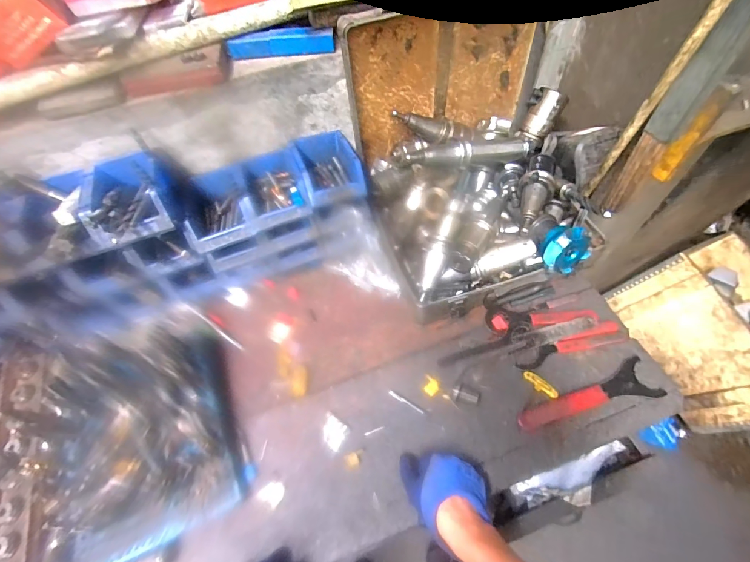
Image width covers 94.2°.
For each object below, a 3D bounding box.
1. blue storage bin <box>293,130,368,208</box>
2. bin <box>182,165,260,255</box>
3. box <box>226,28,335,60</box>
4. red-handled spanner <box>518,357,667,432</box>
[{"bbox_3d":[-0.084,-0.214,0.661,0.112,0.061,0.146,-17,58,-6],"label":"blue storage bin"},{"bbox_3d":[-0.285,-0.134,0.642,0.119,0.072,0.147,-20,59,-8],"label":"bin"},{"bbox_3d":[-0.152,-0.386,0.569,0.169,0.033,0.025,-9,58,-1],"label":"box"},{"bbox_3d":[0.349,0.192,0.578,0.237,0.013,0.064,-16,58,-5],"label":"red-handled spanner"}]

